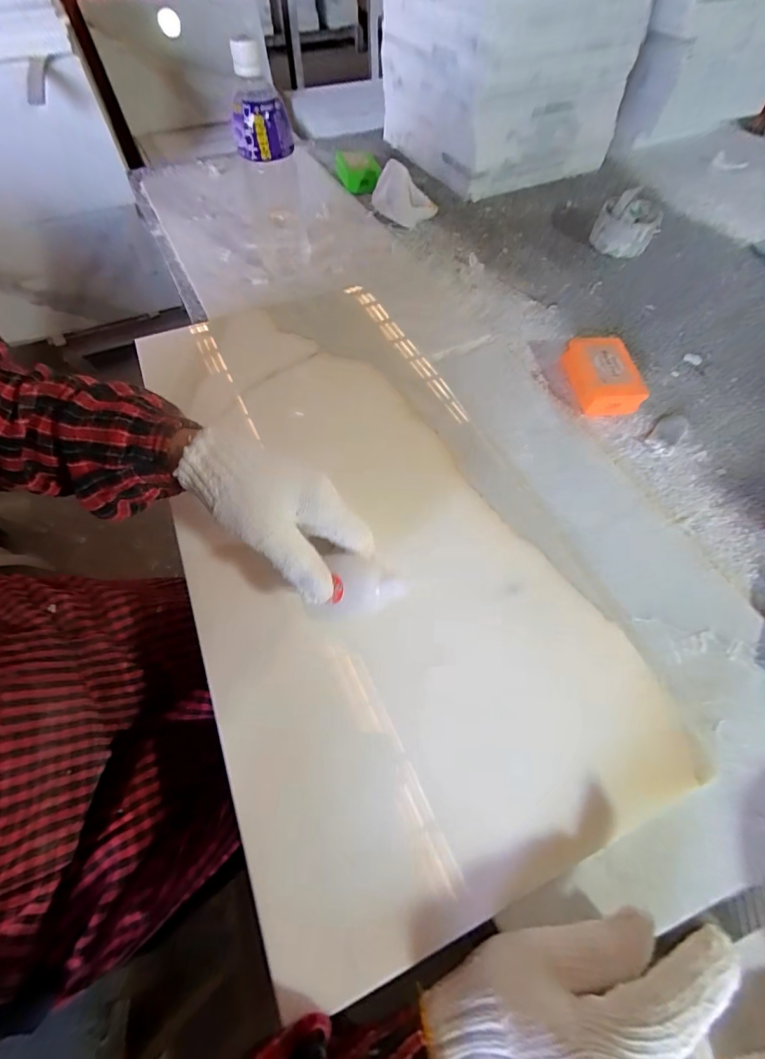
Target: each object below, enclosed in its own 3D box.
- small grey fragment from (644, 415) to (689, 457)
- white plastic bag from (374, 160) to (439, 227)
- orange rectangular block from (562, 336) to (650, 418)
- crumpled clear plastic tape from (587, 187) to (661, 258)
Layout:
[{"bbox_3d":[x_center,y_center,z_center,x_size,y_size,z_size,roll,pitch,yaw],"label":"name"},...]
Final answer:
[{"bbox_3d":[0.308,-0.104,0.434,0.028,0.005,0.065,38,66,19],"label":"small grey fragment"},{"bbox_3d":[0.030,-0.526,0.628,0.068,0.044,0.099,-29,64,-16],"label":"white plastic bag"},{"bbox_3d":[0.246,-0.176,0.453,0.058,0.034,0.099,-4,60,-3],"label":"orange rectangular block"},{"bbox_3d":[0.363,-0.457,0.596,0.085,0.058,0.081,22,62,12],"label":"crumpled clear plastic tape"}]

